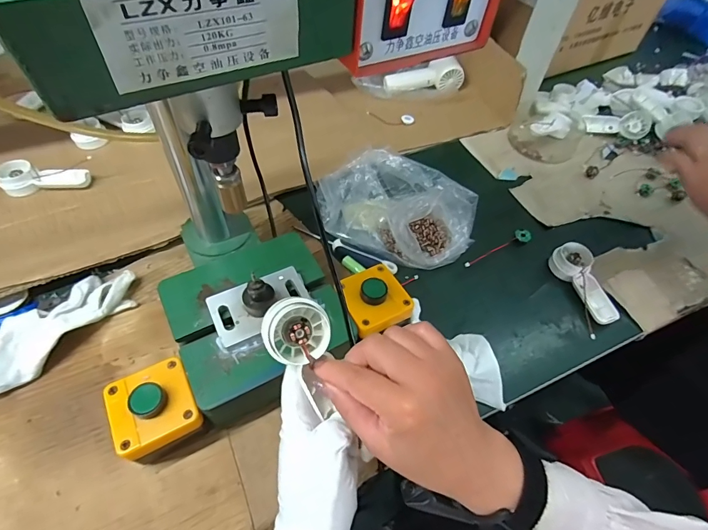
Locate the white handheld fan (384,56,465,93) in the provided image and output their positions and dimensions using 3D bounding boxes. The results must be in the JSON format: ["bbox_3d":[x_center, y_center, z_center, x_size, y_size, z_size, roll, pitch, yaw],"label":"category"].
[{"bbox_3d":[0.134,-0.359,0.752,0.151,0.045,0.066,-8,54,-10],"label":"white handheld fan"}]

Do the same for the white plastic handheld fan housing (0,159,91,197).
[{"bbox_3d":[-0.421,-0.119,0.535,0.105,0.025,0.043,-3,53,-6],"label":"white plastic handheld fan housing"}]

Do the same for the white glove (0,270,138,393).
[{"bbox_3d":[-0.316,0.060,0.421,0.060,0.033,0.169,33,58,20],"label":"white glove"}]

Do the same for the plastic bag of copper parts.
[{"bbox_3d":[0.058,-0.080,0.533,0.208,0.066,0.146,23,55,13],"label":"plastic bag of copper parts"}]

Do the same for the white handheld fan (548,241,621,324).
[{"bbox_3d":[0.298,0.021,0.500,0.045,0.027,0.109,-15,55,-14],"label":"white handheld fan"}]

